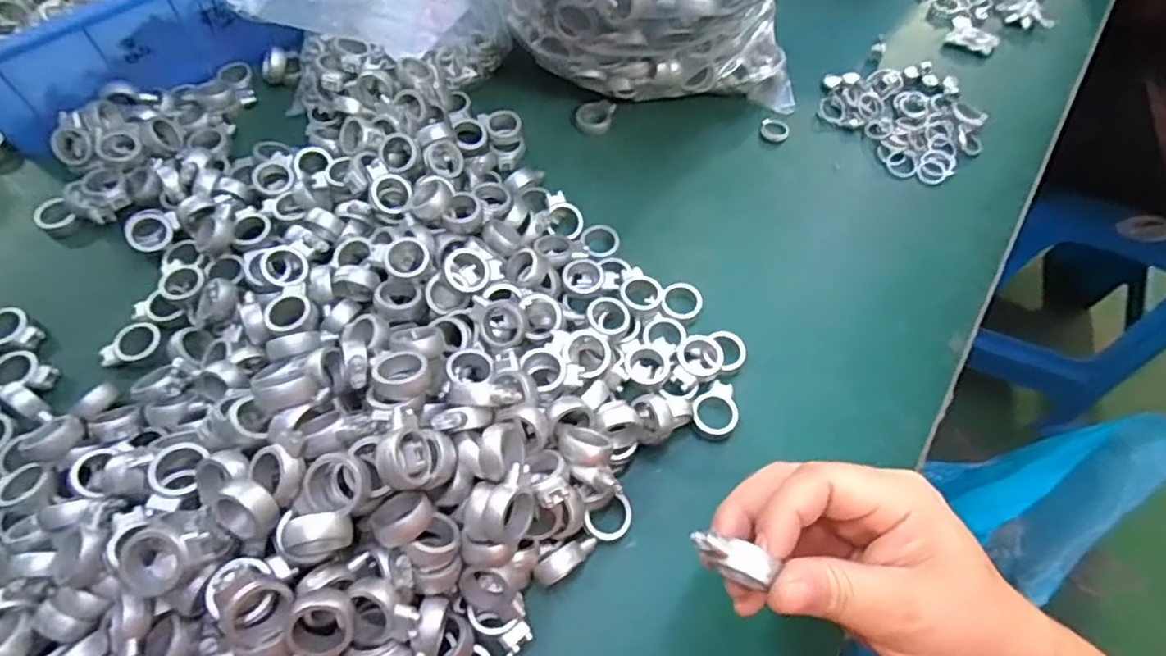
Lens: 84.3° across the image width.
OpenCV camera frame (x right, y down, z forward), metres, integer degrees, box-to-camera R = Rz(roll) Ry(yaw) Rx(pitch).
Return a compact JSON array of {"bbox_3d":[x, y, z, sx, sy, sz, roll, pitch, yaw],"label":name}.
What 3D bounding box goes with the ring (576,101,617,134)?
[{"bbox_3d":[0.009,-0.161,0.489,0.025,0.009,0.029,16,62,8],"label":"ring"}]

